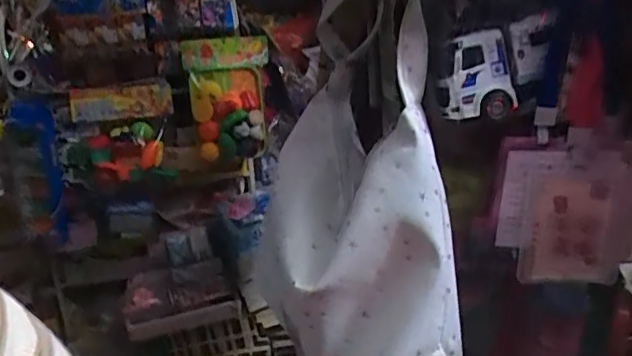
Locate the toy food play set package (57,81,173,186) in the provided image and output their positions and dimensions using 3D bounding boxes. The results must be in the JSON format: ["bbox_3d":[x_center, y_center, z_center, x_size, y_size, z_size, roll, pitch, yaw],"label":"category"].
[{"bbox_3d":[-0.501,-0.113,1.509,0.276,0.231,0.055,-6,23,-7],"label":"toy food play set package"}]

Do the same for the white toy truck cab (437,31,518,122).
[{"bbox_3d":[0.143,-0.092,0.540,0.074,0.076,0.054,4,23,14],"label":"white toy truck cab"}]

